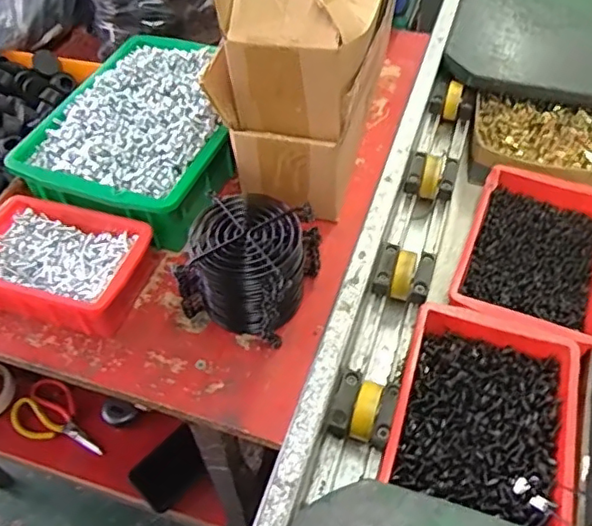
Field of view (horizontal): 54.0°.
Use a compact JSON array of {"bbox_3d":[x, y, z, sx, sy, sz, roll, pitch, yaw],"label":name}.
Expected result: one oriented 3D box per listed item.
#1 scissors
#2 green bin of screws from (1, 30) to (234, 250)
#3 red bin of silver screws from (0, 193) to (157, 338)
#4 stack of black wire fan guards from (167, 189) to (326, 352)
[{"bbox_3d":[-0.365,0.249,0.891,0.160,0.020,0.088,32,59,25],"label":"scissors"},{"bbox_3d":[-0.146,-0.133,0.594,0.191,0.074,0.235,18,54,16],"label":"green bin of screws"},{"bbox_3d":[-0.208,0.001,0.510,0.152,0.045,0.107,12,53,12],"label":"red bin of silver screws"},{"bbox_3d":[-0.038,-0.002,0.488,0.098,0.094,0.095,17,54,15],"label":"stack of black wire fan guards"}]

